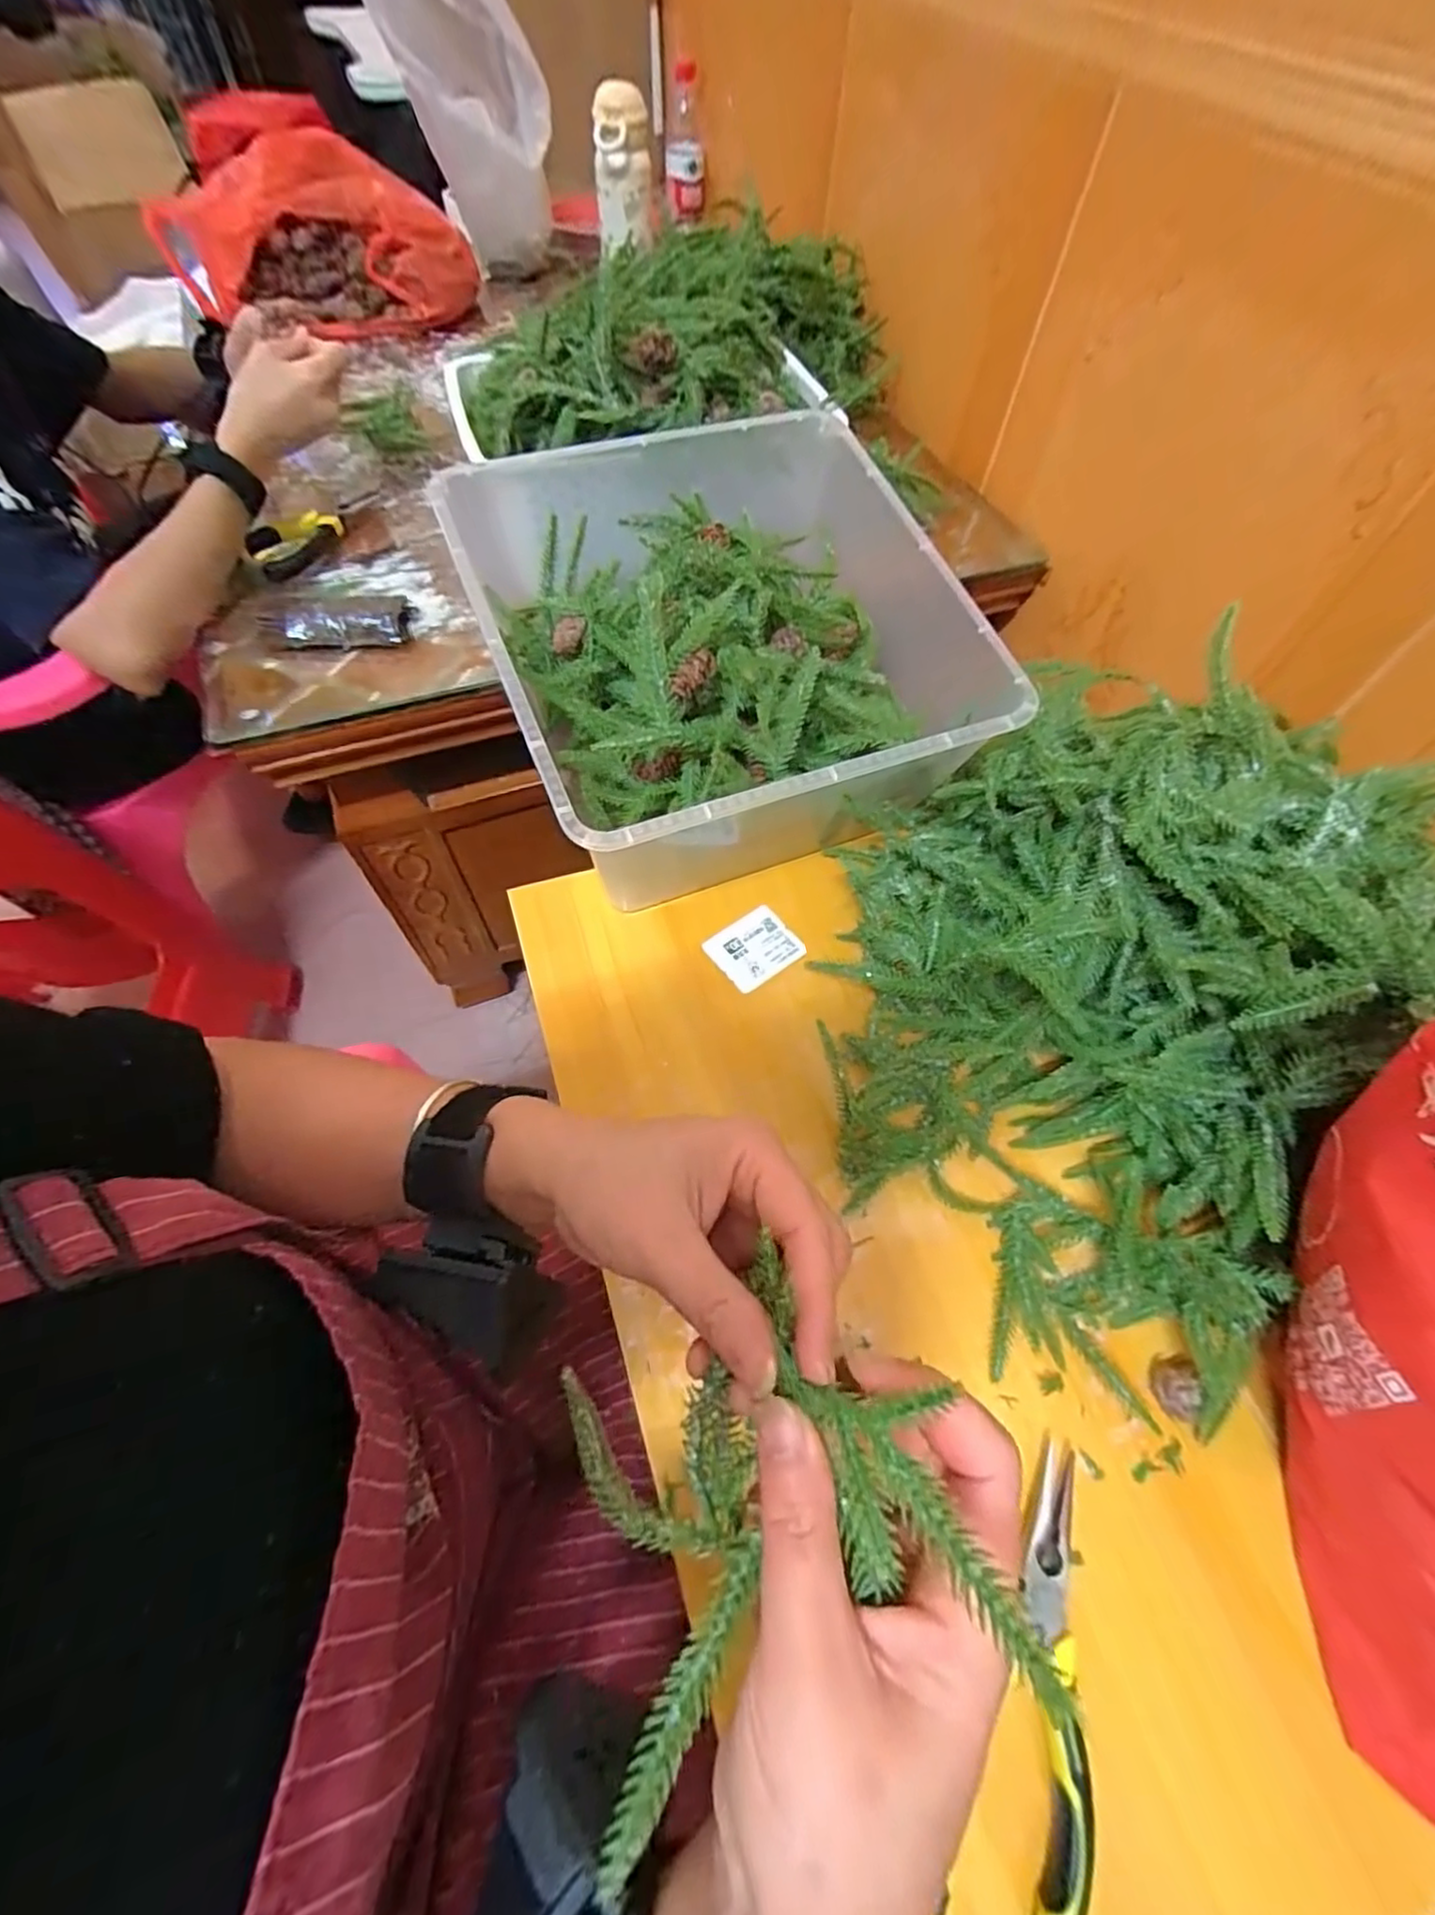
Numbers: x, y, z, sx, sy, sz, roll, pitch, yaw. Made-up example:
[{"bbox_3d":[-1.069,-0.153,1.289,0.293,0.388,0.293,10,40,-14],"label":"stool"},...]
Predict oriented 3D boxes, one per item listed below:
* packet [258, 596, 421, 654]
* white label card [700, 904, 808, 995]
[{"bbox_3d":[-0.312,-0.275,0.551,0.117,0.029,0.035,-11,61,-8],"label":"packet"},{"bbox_3d":[0.026,-0.006,0.465,0.059,0.004,0.049,-33,70,-21],"label":"white label card"}]

